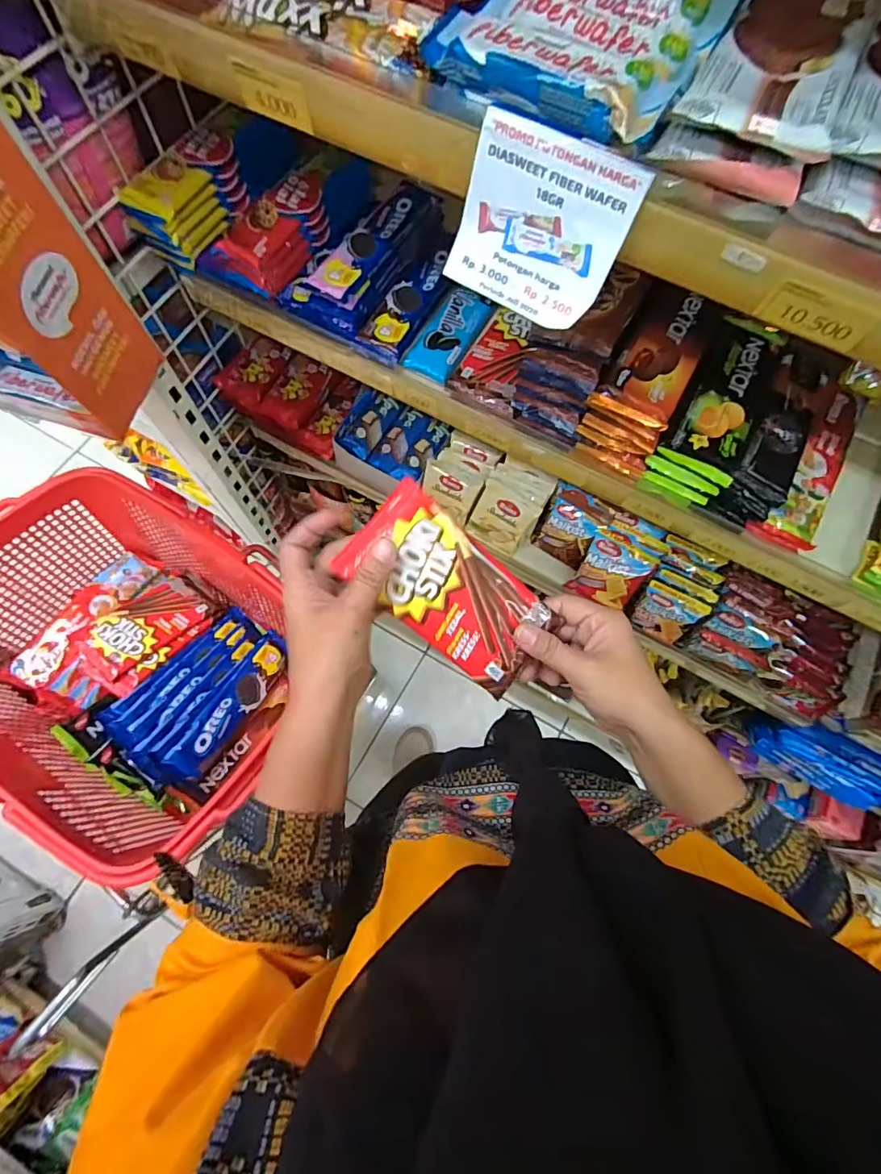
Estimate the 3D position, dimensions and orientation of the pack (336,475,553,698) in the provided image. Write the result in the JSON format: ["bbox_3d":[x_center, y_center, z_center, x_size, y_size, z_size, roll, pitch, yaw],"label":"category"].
[{"bbox_3d":[0.007,0.004,0.319,0.137,0.007,0.068,42,87,-12],"label":"pack"}]

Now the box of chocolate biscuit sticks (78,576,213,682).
[{"bbox_3d":[-0.358,0.049,0.597,0.078,0.013,0.139,44,55,2],"label":"box of chocolate biscuit sticks"}]

